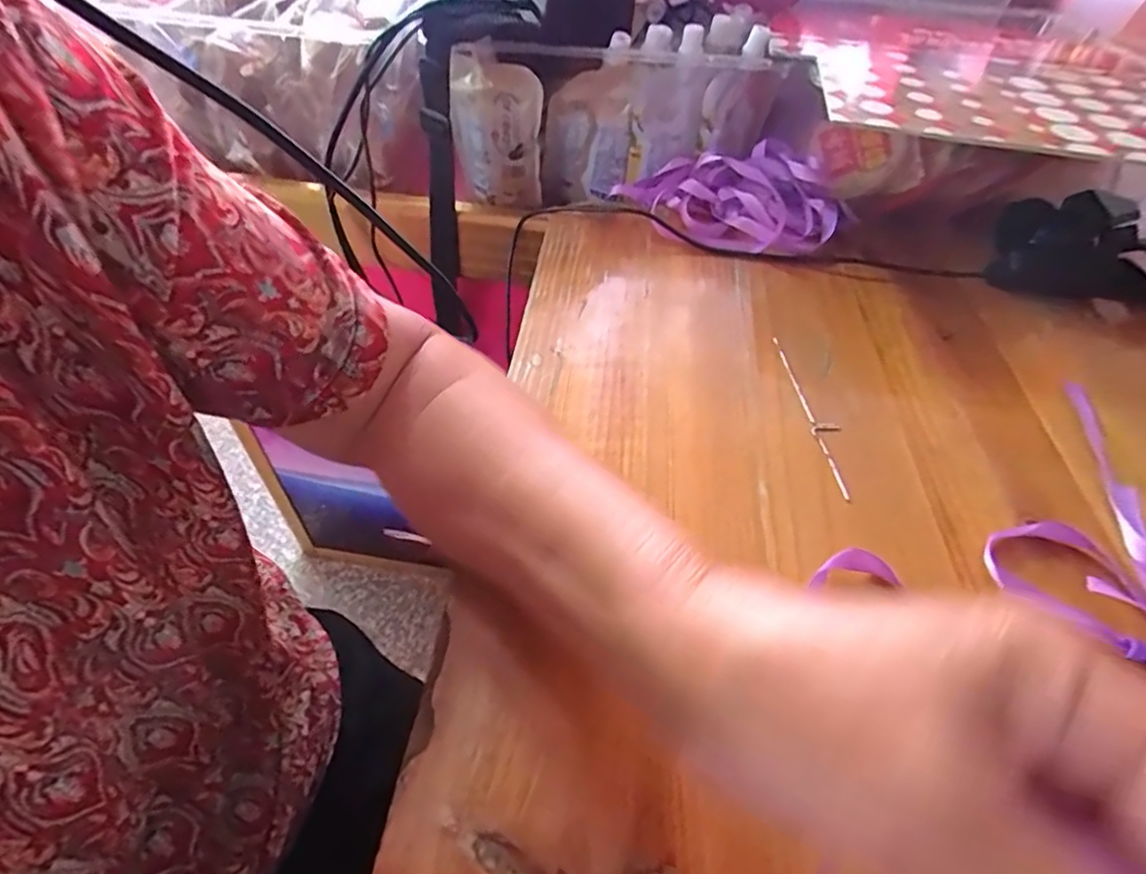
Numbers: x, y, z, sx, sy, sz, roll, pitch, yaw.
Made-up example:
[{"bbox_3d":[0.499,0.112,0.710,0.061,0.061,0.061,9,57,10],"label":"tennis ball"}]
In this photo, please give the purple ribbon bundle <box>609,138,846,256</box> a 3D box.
[{"bbox_3d":[0.121,-0.195,0.471,0.172,0.046,0.116,27,52,19],"label":"purple ribbon bundle"}]

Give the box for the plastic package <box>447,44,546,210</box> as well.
[{"bbox_3d":[-0.066,-0.271,0.528,0.086,0.131,0.040,9,48,7],"label":"plastic package"}]

